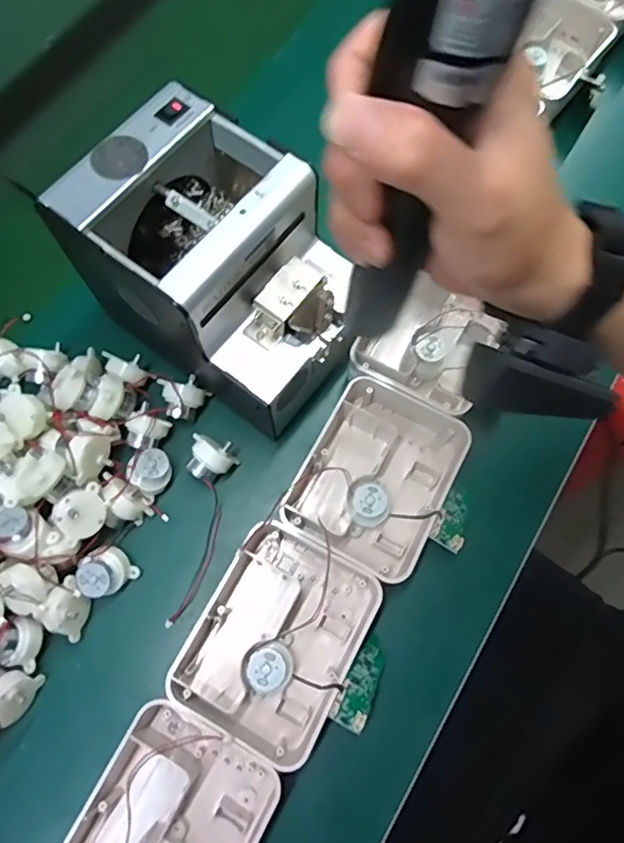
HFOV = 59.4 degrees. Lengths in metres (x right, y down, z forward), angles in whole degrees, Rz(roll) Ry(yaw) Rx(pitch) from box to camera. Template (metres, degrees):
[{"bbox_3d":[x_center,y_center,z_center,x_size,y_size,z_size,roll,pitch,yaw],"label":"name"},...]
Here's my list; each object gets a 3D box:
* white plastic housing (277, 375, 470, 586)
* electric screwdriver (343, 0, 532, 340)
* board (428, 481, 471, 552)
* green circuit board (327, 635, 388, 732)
[{"bbox_3d":[0.049,0.037,0.404,0.100,0.036,0.132,28,74,10],"label":"white plastic housing"},{"bbox_3d":[0.040,-0.099,0.227,0.036,0.218,0.032,42,77,9],"label":"electric screwdriver"},{"bbox_3d":[0.102,0.065,0.391,0.023,0.009,0.063,35,42,0],"label":"board"},{"bbox_3d":[0.034,0.169,0.358,0.021,0.008,0.067,29,35,10],"label":"green circuit board"}]

